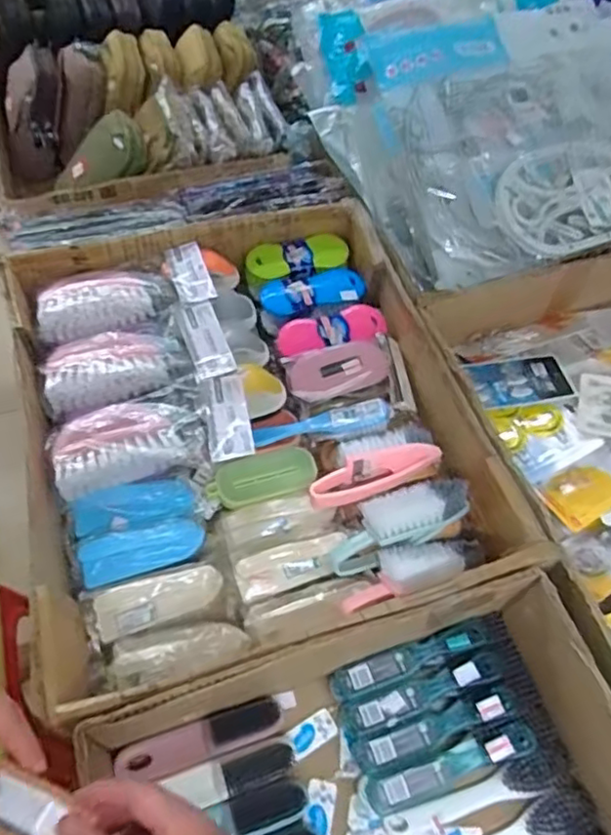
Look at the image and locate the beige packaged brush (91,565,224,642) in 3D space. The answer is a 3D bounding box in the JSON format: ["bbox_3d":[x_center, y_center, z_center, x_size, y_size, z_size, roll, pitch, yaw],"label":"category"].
[{"bbox_3d":[-0.157,0.194,0.674,0.132,0.027,0.046,-19,60,-14],"label":"beige packaged brush"}]

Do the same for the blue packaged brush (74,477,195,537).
[{"bbox_3d":[-0.198,0.100,0.721,0.132,0.030,0.045,-11,59,-10],"label":"blue packaged brush"}]

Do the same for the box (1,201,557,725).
[{"bbox_3d":[-0.065,-0.002,0.760,0.488,0.113,0.569,-14,59,-11],"label":"box"}]

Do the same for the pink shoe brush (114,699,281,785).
[{"bbox_3d":[-0.099,0.317,0.618,0.157,0.022,0.037,-17,60,-13],"label":"pink shoe brush"}]

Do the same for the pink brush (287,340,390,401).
[{"bbox_3d":[0.042,-0.064,0.783,0.123,0.030,0.059,-15,59,-12],"label":"pink brush"}]

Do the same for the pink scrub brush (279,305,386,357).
[{"bbox_3d":[0.038,-0.114,0.845,0.145,0.036,0.062,-9,59,-9],"label":"pink scrub brush"}]

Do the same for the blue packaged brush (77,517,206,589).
[{"bbox_3d":[-0.183,0.144,0.703,0.133,0.040,0.049,-20,61,-15],"label":"blue packaged brush"}]

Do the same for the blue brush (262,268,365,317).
[{"bbox_3d":[0.011,-0.177,0.891,0.144,0.028,0.057,-9,58,-8],"label":"blue brush"}]

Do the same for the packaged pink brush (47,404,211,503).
[{"bbox_3d":[-0.202,0.026,0.716,0.168,0.055,0.094,-12,59,-10],"label":"packaged pink brush"}]

